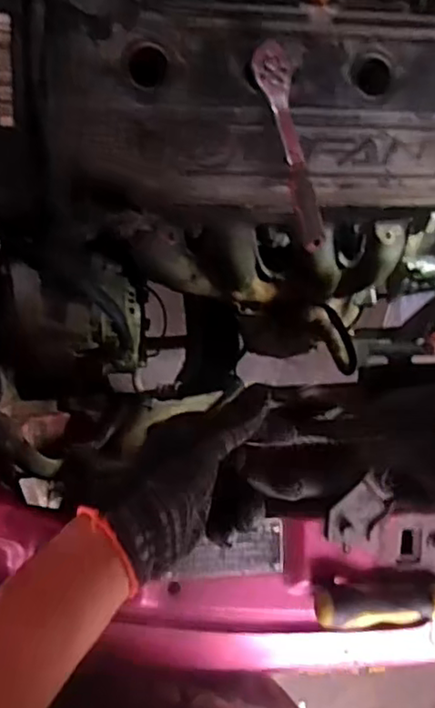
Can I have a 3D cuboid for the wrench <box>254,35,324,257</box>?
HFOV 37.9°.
[{"bbox_3d":[0.057,-0.151,0.463,0.026,0.018,0.147,-19,96,-7],"label":"wrench"}]

